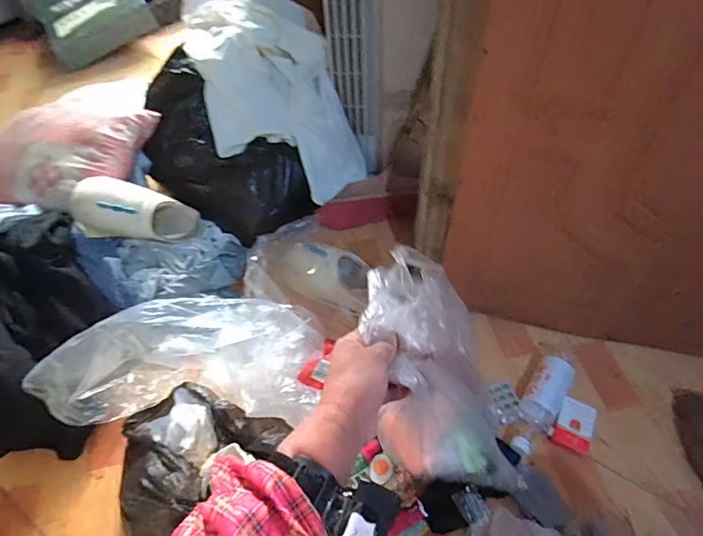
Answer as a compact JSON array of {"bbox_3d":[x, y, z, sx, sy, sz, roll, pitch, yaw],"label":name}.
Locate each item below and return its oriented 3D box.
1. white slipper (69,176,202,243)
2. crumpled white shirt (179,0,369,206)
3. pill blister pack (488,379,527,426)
[{"bbox_3d":[-0.468,-0.117,1.007,0.267,0.127,0.081,11,43,-34],"label":"white slipper"},{"bbox_3d":[-0.204,-0.461,1.146,0.329,0.301,0.551,-17,53,-11],"label":"crumpled white shirt"},{"bbox_3d":[0.300,0.263,0.884,0.053,0.010,0.083,-34,43,14],"label":"pill blister pack"}]

